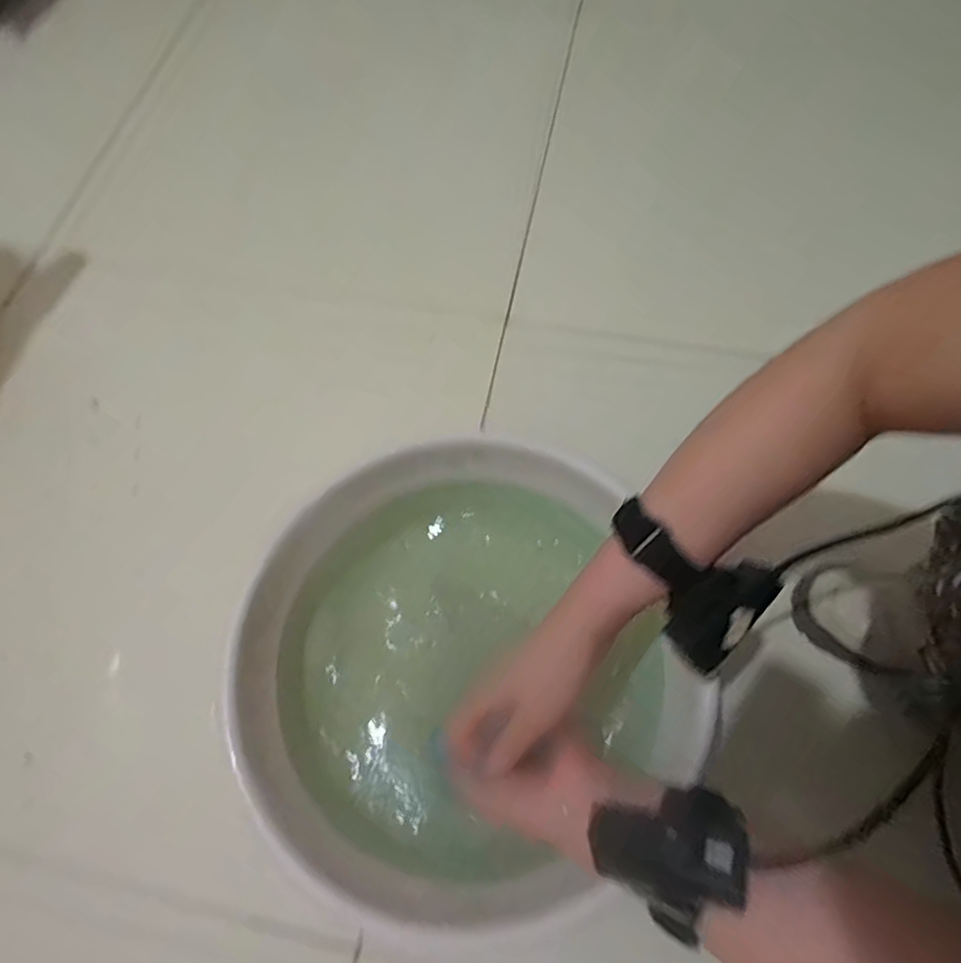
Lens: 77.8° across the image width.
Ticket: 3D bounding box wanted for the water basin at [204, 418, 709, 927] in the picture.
[{"bbox_3d":[-0.008,0.134,0.456,0.300,0.109,0.318,-1,69,2],"label":"water basin"}]

